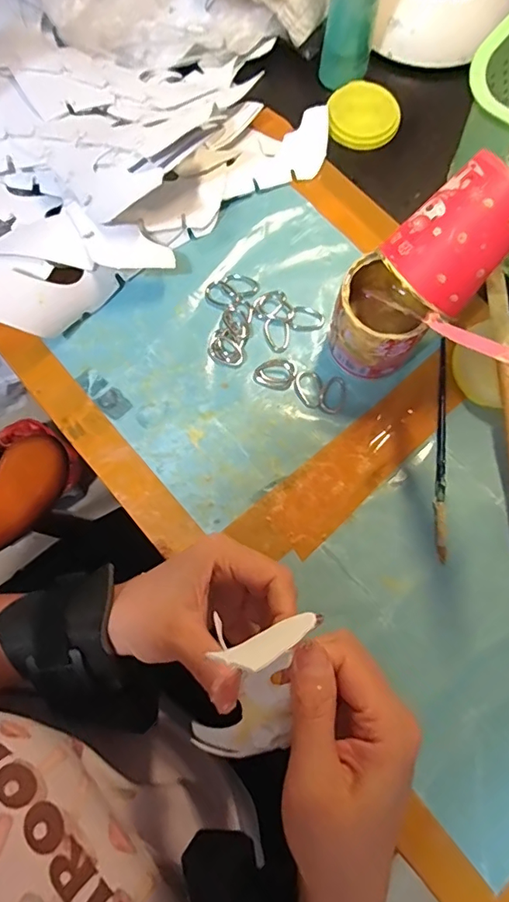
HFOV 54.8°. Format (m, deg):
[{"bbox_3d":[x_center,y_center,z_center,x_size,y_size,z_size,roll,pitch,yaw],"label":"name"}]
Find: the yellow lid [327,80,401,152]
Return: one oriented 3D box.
[{"bbox_3d":[0.094,-0.292,0.426,0.060,0.012,0.059,0,78,1],"label":"yellow lid"}]

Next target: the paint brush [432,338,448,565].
[{"bbox_3d":[0.138,-0.004,0.363,0.009,0.004,0.165,5,78,2],"label":"paint brush"}]

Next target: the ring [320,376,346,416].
[{"bbox_3d":[0.060,-0.043,0.375,0.018,0.004,0.031,24,80,6],"label":"ring"}]

